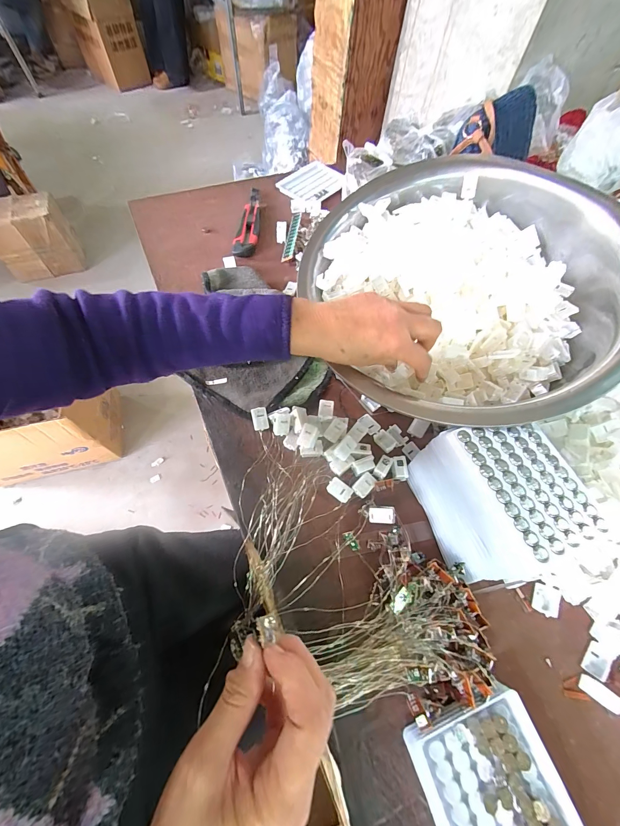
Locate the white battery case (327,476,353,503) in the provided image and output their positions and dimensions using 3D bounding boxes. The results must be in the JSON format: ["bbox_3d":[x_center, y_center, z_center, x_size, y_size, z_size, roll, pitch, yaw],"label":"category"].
[{"bbox_3d":[0.033,0.087,0.352,0.027,0.007,0.018,37,66,15],"label":"white battery case"}]

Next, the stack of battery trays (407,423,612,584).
[{"bbox_3d":[0.179,0.084,0.309,0.098,0.096,0.135,-14,63,-12],"label":"stack of battery trays"}]

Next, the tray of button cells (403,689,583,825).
[{"bbox_3d":[0.145,0.301,0.235,0.101,0.029,0.132,-17,64,-11],"label":"tray of button cells"}]

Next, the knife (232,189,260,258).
[{"bbox_3d":[-0.108,-0.351,0.568,0.037,0.020,0.195,2,62,-2],"label":"knife"}]

